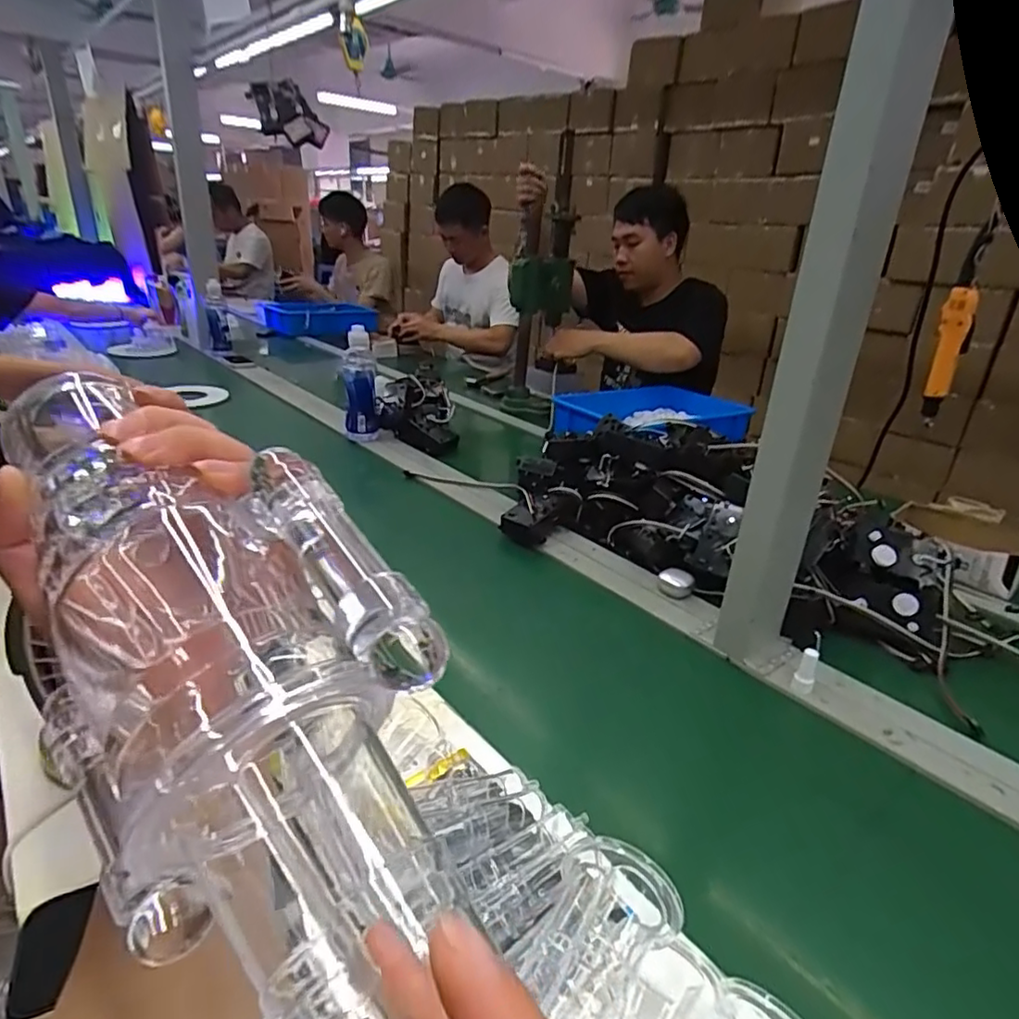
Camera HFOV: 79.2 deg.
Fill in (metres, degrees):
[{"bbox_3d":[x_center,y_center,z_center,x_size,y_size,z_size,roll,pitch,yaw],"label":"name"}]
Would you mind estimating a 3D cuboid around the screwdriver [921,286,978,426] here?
[{"bbox_3d":[0.678,-0.240,0.958,0.047,0.193,0.045,22,30,34],"label":"screwdriver"}]

